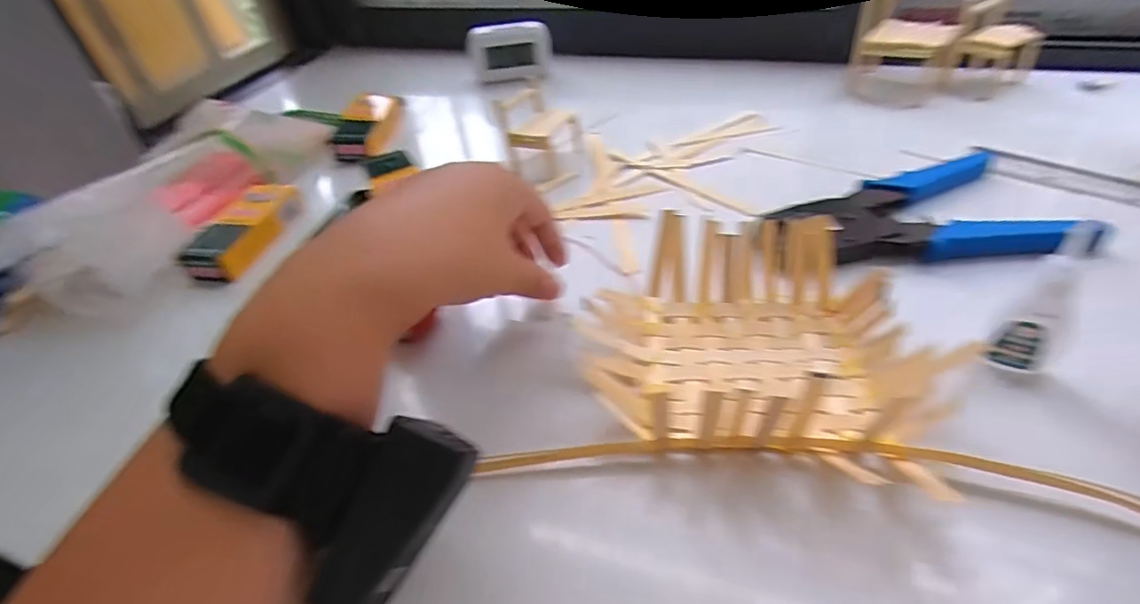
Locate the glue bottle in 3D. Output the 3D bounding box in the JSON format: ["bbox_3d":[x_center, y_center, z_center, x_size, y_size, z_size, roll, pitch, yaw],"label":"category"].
[{"bbox_3d":[0.219,0.001,0.257,0.023,0.076,0.020,-36,50,-27],"label":"glue bottle"}]

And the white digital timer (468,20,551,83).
[{"bbox_3d":[-0.065,-0.271,0.606,0.085,0.051,0.038,-10,43,-2],"label":"white digital timer"}]

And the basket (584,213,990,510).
[{"bbox_3d":[0.092,0.016,0.286,0.171,0.045,0.130,6,44,14],"label":"basket"}]

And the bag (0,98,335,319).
[{"bbox_3d":[-0.299,-0.103,0.454,0.104,0.079,0.276,7,45,16],"label":"bag"}]

